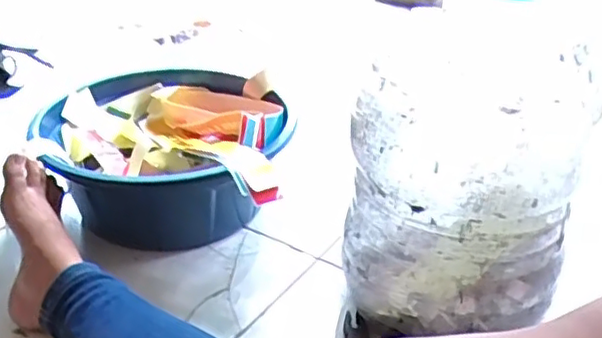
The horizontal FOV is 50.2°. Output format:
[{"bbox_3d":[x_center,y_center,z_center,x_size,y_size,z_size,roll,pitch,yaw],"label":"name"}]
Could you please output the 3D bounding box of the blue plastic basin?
[{"bbox_3d":[-0.192,-0.028,0.936,0.324,0.171,0.340,1,31,-1],"label":"blue plastic basin"}]

